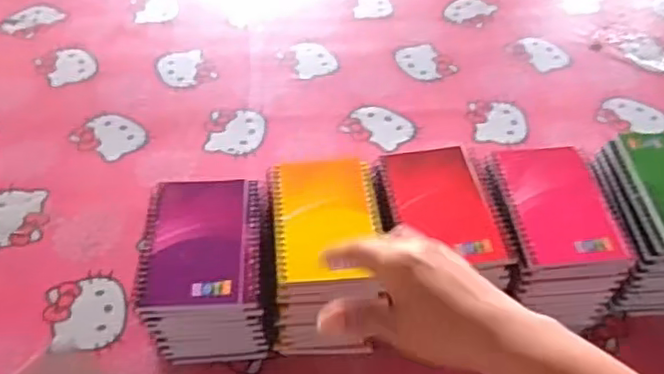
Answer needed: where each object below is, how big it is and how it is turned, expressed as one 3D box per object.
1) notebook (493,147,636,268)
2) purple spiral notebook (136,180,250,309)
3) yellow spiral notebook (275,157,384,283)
[{"bbox_3d":[0.196,0.013,0.550,0.084,0.012,0.125,-3,47,-5],"label":"notebook"},{"bbox_3d":[-0.114,0.043,0.529,0.084,0.017,0.121,-1,47,-3],"label":"purple spiral notebook"},{"bbox_3d":[-0.004,0.024,0.537,0.087,0.010,0.128,-2,46,-5],"label":"yellow spiral notebook"}]

